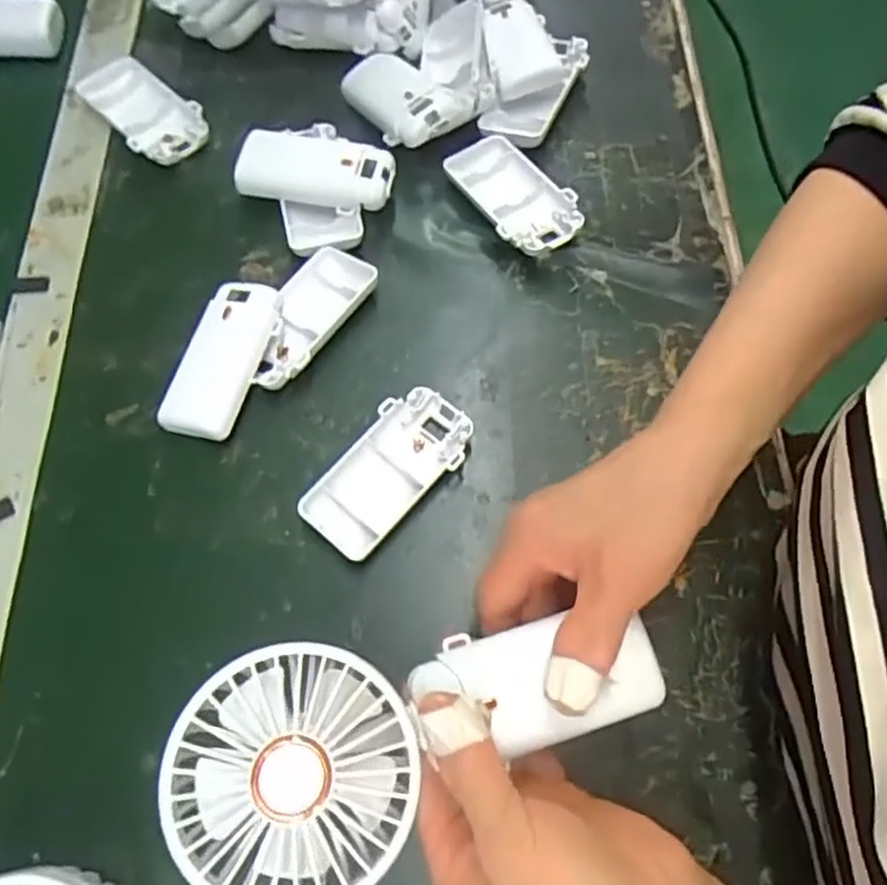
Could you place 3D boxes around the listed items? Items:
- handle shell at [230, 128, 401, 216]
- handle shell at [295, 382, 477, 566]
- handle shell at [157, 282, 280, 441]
[{"bbox_3d":[-0.077,-0.165,0.429,0.092,0.024,0.047,14,69,7],"label":"handle shell"},{"bbox_3d":[-0.027,0.015,0.363,0.048,0.017,0.094,39,74,16],"label":"handle shell"},{"bbox_3d":[-0.121,-0.045,0.386,0.040,0.020,0.090,16,69,8],"label":"handle shell"}]

